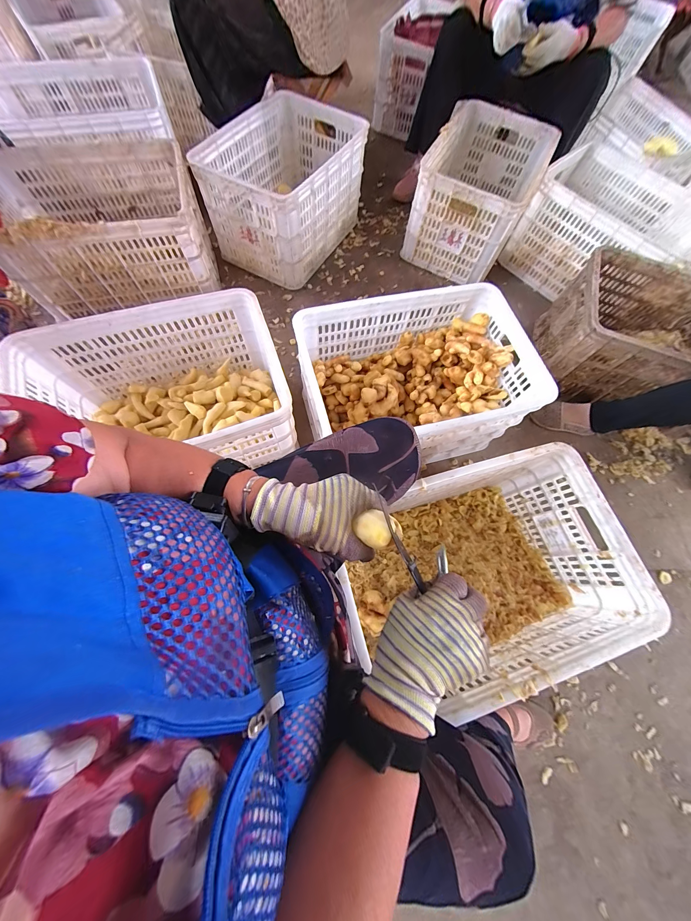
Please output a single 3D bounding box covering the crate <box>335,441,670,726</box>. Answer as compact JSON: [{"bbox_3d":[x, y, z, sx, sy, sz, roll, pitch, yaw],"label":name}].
[{"bbox_3d":[0.266,0.223,0.625,0.493,0.260,0.359,-15,72,-8],"label":"crate"}]

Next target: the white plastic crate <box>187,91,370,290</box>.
[{"bbox_3d":[-0.183,-0.945,1.036,0.347,0.299,0.574,28,71,7],"label":"white plastic crate"}]

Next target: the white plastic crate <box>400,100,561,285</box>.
[{"bbox_3d":[0.489,-0.999,1.089,0.352,0.256,0.550,26,71,6],"label":"white plastic crate"}]

